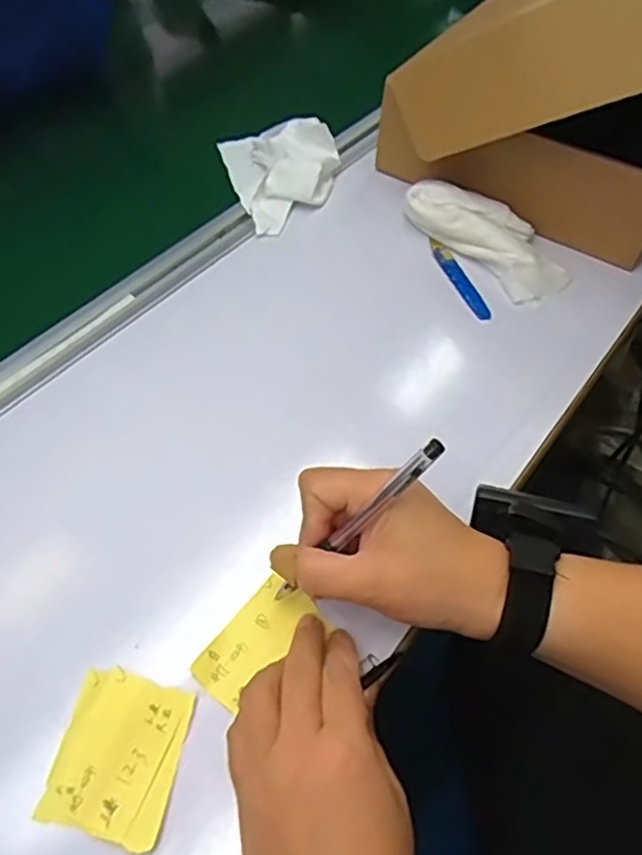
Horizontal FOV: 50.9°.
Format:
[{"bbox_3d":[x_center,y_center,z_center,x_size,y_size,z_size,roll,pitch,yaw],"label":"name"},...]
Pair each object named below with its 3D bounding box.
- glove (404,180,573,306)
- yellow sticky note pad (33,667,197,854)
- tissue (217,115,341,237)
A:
[{"bbox_3d":[0.144,-0.165,0.573,0.061,0.038,0.142,-34,61,-24],"label":"glove"},{"bbox_3d":[-0.099,0.161,0.333,0.059,0.008,0.071,12,53,7],"label":"yellow sticky note pad"},{"bbox_3d":[-0.035,-0.245,0.630,0.099,0.035,0.156,-16,55,-14],"label":"tissue"}]

